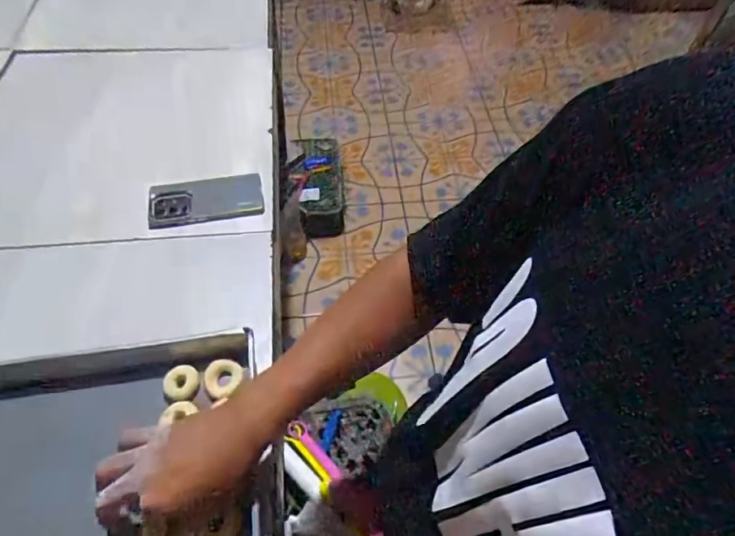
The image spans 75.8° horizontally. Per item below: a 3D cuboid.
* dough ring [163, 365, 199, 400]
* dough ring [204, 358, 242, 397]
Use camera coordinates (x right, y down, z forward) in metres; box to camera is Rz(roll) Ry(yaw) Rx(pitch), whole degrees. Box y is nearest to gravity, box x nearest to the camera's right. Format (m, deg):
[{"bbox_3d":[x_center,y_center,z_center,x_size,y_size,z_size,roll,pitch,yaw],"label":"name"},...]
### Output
[{"bbox_3d":[-0.205,0.126,0.518,0.034,0.012,0.037,1,55,-2],"label":"dough ring"},{"bbox_3d":[-0.163,0.123,0.535,0.042,0.012,0.040,1,55,-2],"label":"dough ring"}]

